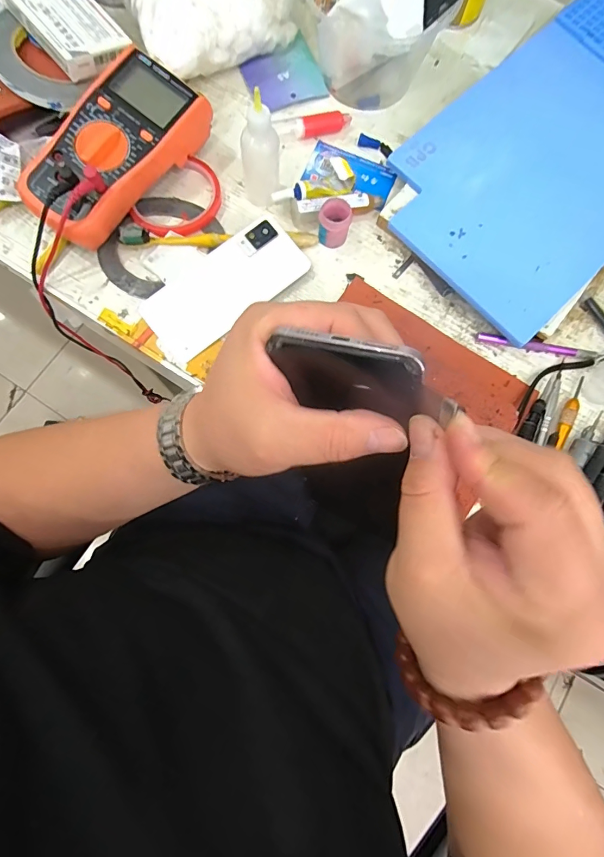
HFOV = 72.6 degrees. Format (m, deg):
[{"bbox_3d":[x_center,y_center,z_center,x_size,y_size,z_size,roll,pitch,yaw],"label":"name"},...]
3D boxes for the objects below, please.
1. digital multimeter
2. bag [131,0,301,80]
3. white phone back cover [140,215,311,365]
[{"bbox_3d":[-0.173,-0.252,0.379,0.077,0.059,0.177,36,79,5],"label":"digital multimeter"},{"bbox_3d":[-0.089,-0.429,0.402,0.168,0.072,0.113,-31,81,-8],"label":"bag"},{"bbox_3d":[-0.073,-0.133,0.384,0.154,0.009,0.070,-37,82,-9],"label":"white phone back cover"}]

